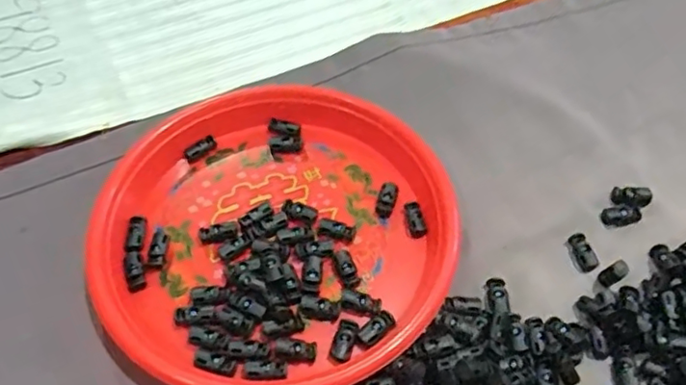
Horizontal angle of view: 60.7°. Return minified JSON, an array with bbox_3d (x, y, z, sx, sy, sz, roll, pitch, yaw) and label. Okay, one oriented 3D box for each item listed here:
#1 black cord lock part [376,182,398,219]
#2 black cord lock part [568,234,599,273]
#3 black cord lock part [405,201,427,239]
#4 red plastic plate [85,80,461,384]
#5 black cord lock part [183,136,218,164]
[{"bbox_3d":[0.034,0.005,0.452,0.013,0.008,0.030,15,56,12],"label":"black cord lock part"},{"bbox_3d":[0.174,0.042,0.423,0.012,0.008,0.029,-11,55,-6],"label":"black cord lock part"},{"bbox_3d":[0.054,0.020,0.441,0.012,0.006,0.028,-9,55,-5],"label":"black cord lock part"},{"bbox_3d":[-0.051,0.019,0.423,0.244,0.045,0.245,-1,55,1],"label":"red plastic plate"},{"bbox_3d":[-0.116,-0.036,0.480,0.028,0.006,0.012,-34,61,-21],"label":"black cord lock part"}]

